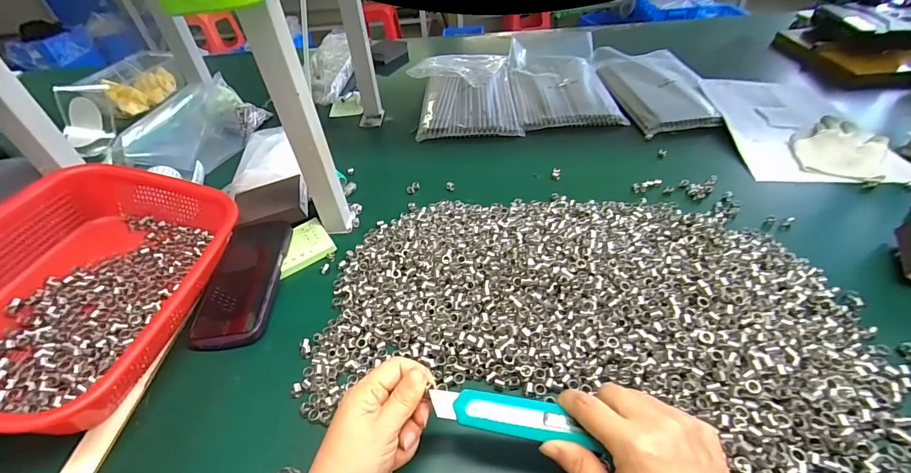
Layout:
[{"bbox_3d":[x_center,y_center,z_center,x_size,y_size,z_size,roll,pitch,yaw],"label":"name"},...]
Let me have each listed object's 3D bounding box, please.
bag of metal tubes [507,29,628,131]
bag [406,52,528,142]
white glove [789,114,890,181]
[{"bbox_3d":[0.205,-0.348,0.806,0.180,0.039,0.401,-3,45,4],"label":"bag of metal tubes"},{"bbox_3d":[0.012,-0.290,0.783,0.203,0.037,0.326,-3,44,3],"label":"bag"},{"bbox_3d":[0.551,-0.128,0.567,0.104,0.021,0.152,27,53,30],"label":"white glove"}]

